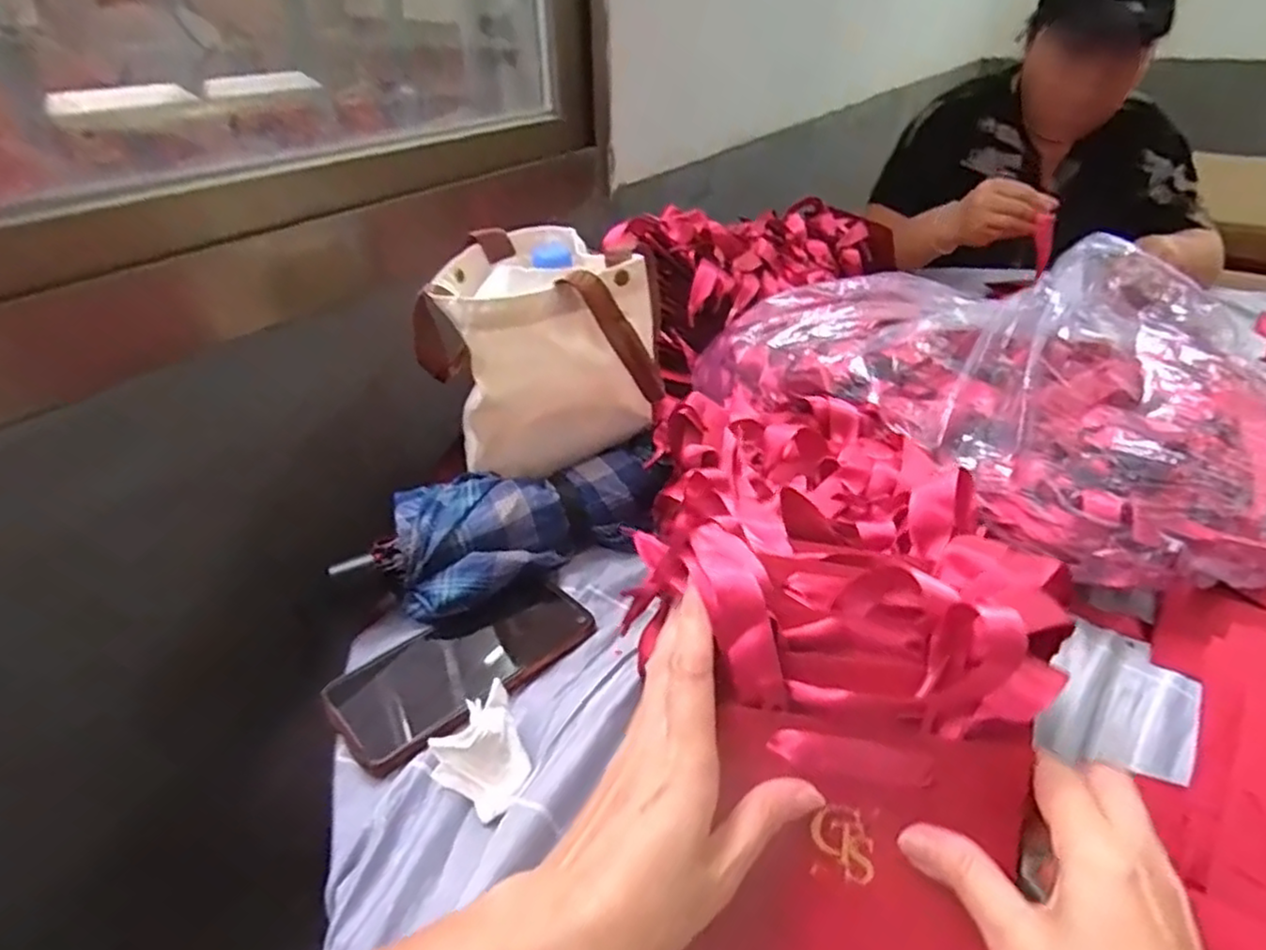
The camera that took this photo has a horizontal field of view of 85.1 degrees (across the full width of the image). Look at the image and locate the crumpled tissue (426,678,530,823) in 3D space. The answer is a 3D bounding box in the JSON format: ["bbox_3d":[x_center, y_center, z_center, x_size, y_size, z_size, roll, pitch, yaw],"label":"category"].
[{"bbox_3d":[-0.077,0.147,0.366,0.051,0.039,0.052,-24,41,-32],"label":"crumpled tissue"}]

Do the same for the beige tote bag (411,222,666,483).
[{"bbox_3d":[-0.083,-0.104,0.563,0.163,0.145,0.178,-19,38,-24],"label":"beige tote bag"}]

